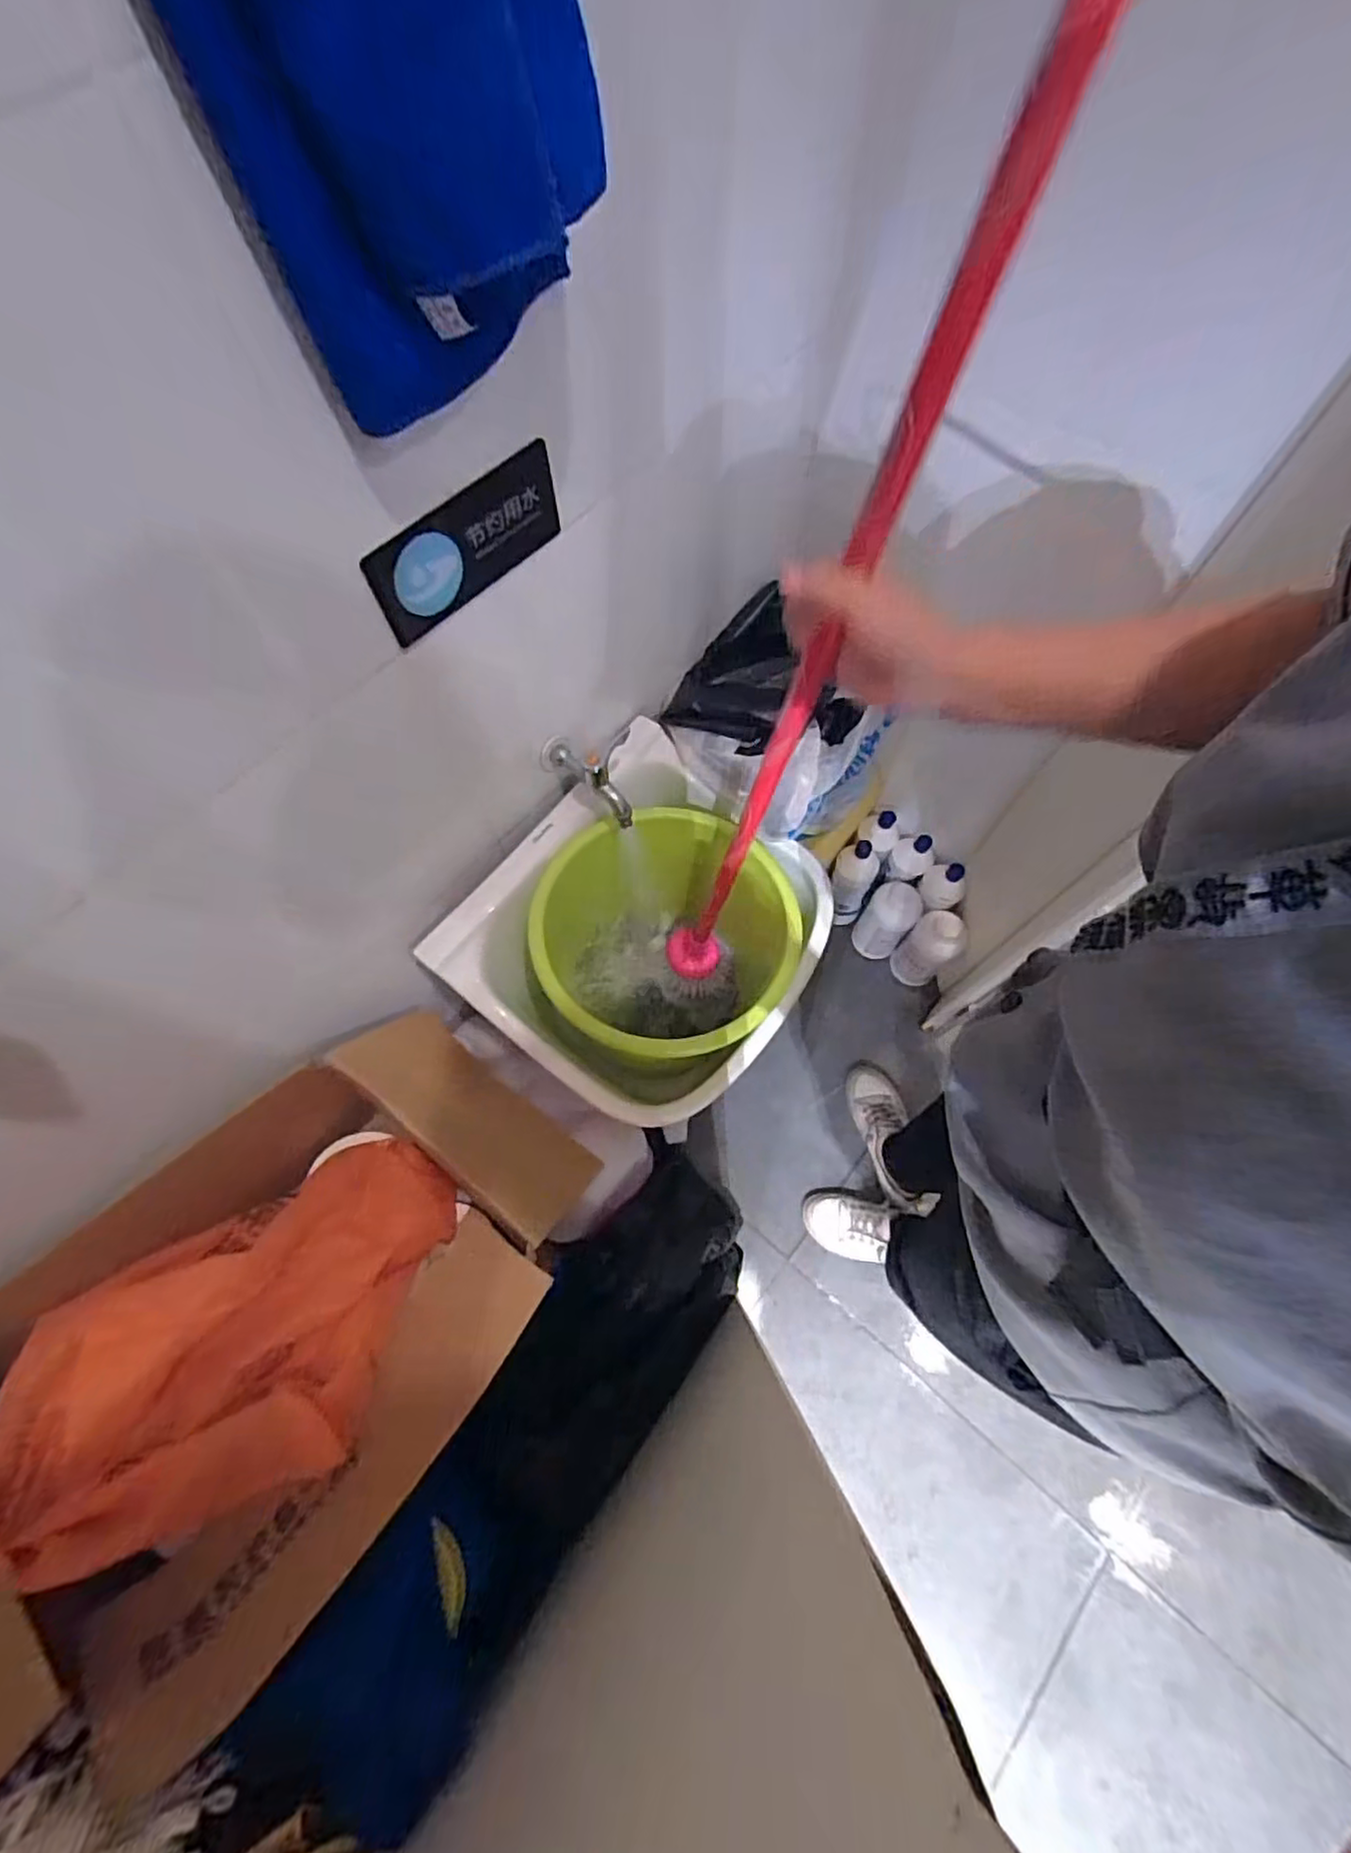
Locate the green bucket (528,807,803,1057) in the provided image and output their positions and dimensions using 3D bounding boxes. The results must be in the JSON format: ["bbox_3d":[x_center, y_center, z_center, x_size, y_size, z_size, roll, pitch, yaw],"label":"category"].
[{"bbox_3d":[-0.005,0.032,0.881,0.297,0.239,0.311,-1,67,2],"label":"green bucket"}]

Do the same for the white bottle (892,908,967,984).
[{"bbox_3d":[0.465,0.049,1.263,0.088,0.204,0.080,-1,67,2],"label":"white bottle"}]

